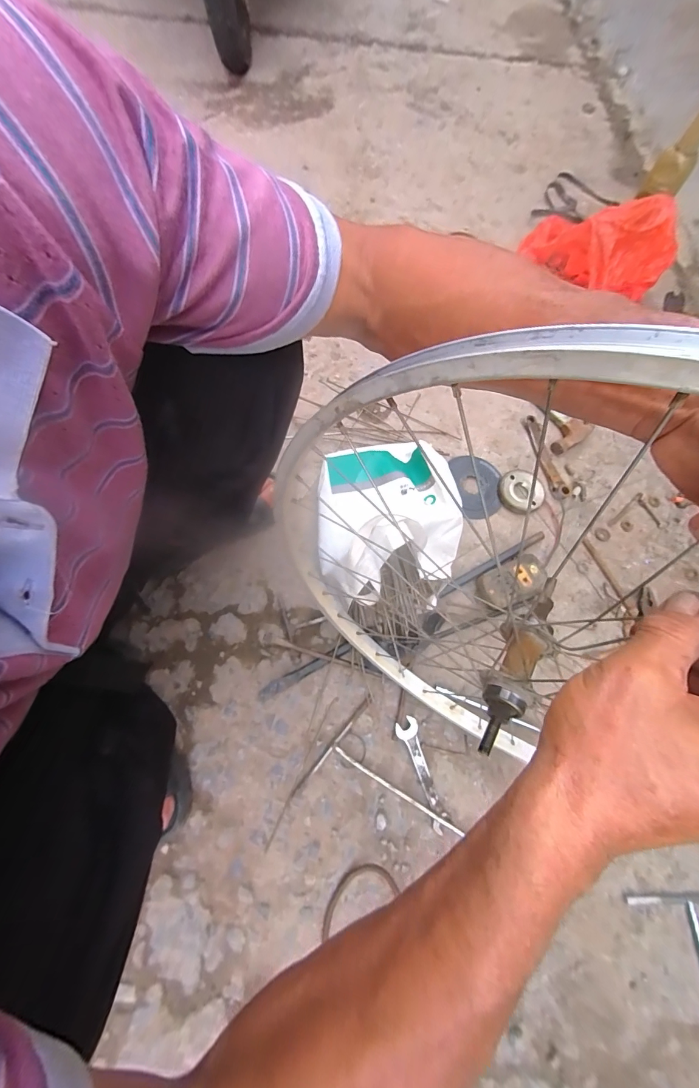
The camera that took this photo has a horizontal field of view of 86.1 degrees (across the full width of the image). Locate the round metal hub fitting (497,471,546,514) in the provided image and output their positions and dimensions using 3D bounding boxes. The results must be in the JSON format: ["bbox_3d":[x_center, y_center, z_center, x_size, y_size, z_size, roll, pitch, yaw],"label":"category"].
[{"bbox_3d":[0.329,-0.101,0.715,0.088,0.020,0.082,1,71,-2],"label":"round metal hub fitting"}]

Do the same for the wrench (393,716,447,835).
[{"bbox_3d":[0.106,0.341,0.554,0.033,0.008,0.157,-15,78,-12],"label":"wrench"}]

